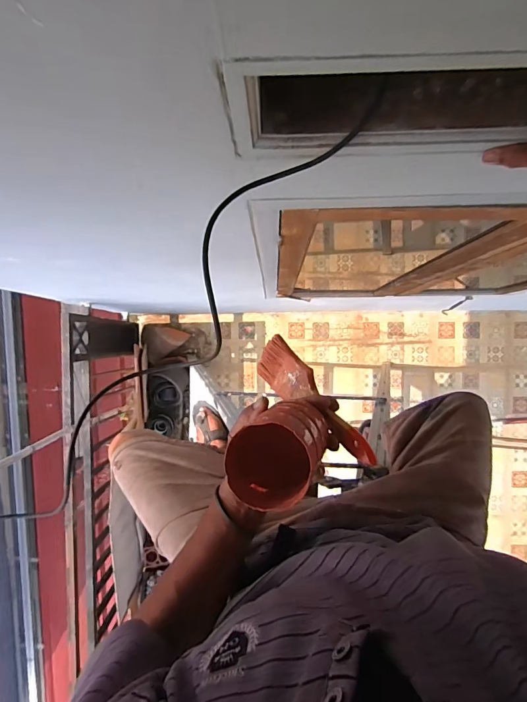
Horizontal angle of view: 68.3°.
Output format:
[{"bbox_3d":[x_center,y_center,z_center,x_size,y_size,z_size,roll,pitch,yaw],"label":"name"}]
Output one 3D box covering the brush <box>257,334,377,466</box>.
[{"bbox_3d":[0.063,0.063,0.491,0.202,0.009,0.063,44,121,32],"label":"brush"}]

